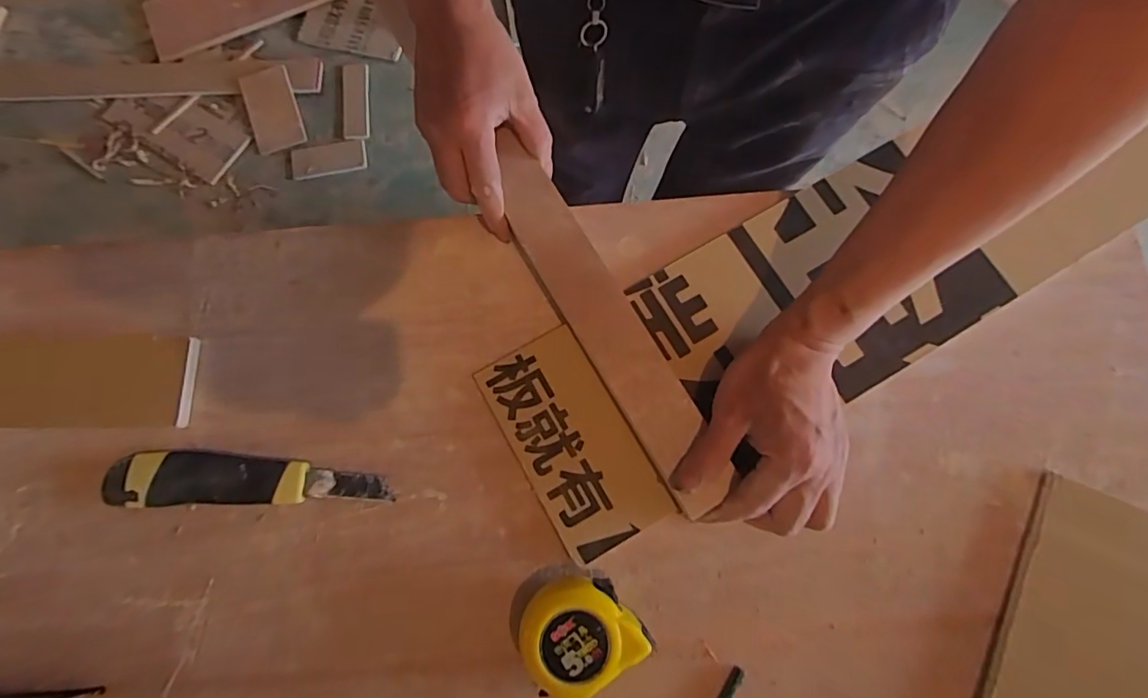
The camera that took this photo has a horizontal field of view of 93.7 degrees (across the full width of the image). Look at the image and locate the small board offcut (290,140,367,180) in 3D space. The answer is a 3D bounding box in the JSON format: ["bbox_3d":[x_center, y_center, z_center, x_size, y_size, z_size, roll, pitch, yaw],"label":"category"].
[{"bbox_3d":[-0.589,-0.458,1.293,0.170,0.010,0.084,-12,79,-3],"label":"small board offcut"}]

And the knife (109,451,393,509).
[{"bbox_3d":[-0.233,0.093,0.389,0.193,0.019,0.037,-1,78,-1],"label":"knife"}]

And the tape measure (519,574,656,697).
[{"bbox_3d":[0.001,0.185,0.354,0.074,0.040,0.068,-33,80,-7],"label":"tape measure"}]

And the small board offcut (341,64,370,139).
[{"bbox_3d":[-0.540,-0.611,1.331,0.064,0.008,0.206,-5,78,-1],"label":"small board offcut"}]

